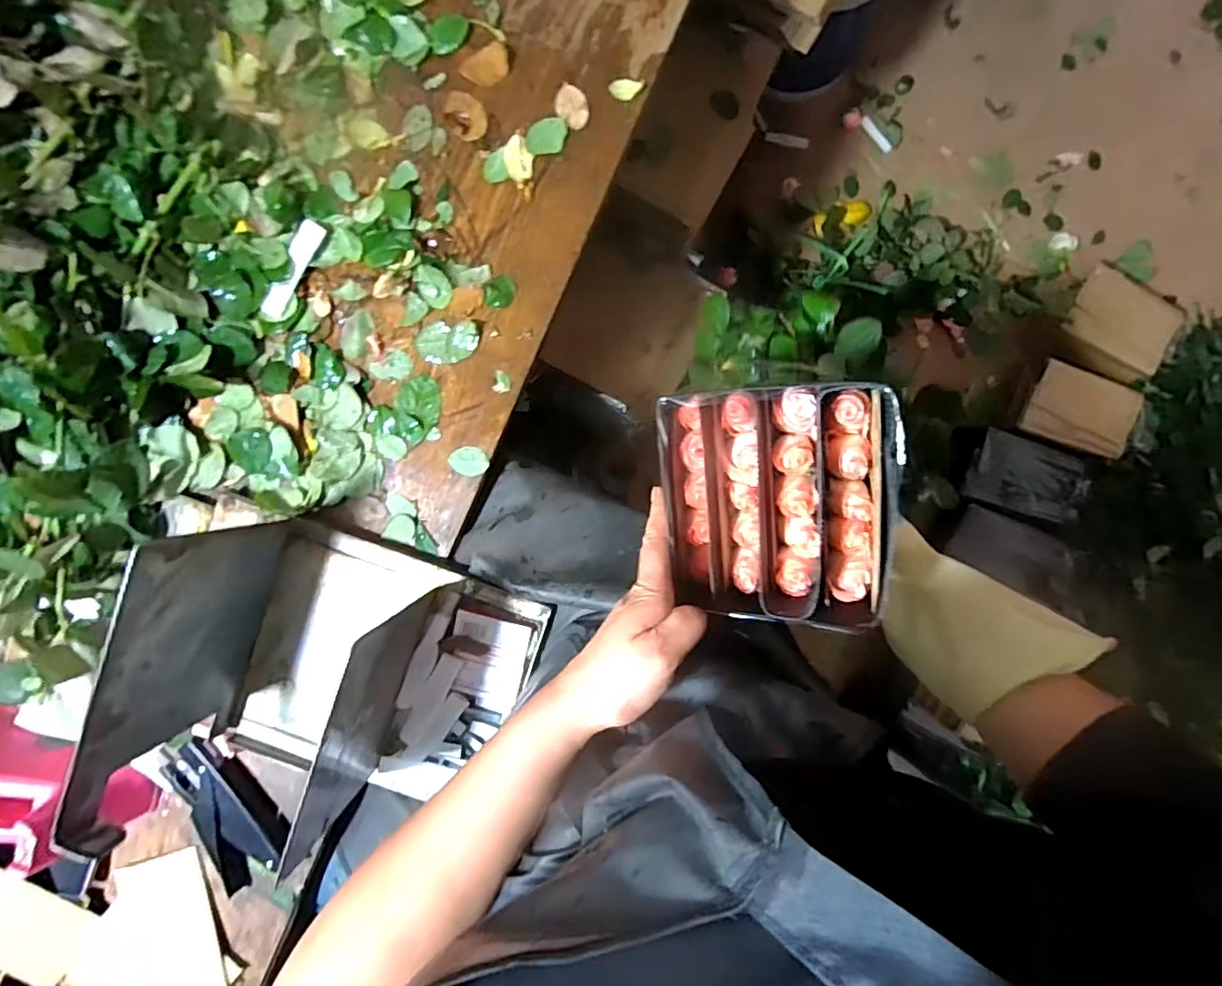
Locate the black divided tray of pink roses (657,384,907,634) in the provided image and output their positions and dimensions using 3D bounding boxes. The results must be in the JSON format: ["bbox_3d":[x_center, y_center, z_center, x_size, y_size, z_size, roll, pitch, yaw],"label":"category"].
[{"bbox_3d":[0.107,0.006,0.372,0.145,0.055,0.160,4,106,18],"label":"black divided tray of pink roses"}]

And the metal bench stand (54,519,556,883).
[{"bbox_3d":[-0.213,0.161,0.437,0.254,0.172,0.212,16,93,3],"label":"metal bench stand"}]

